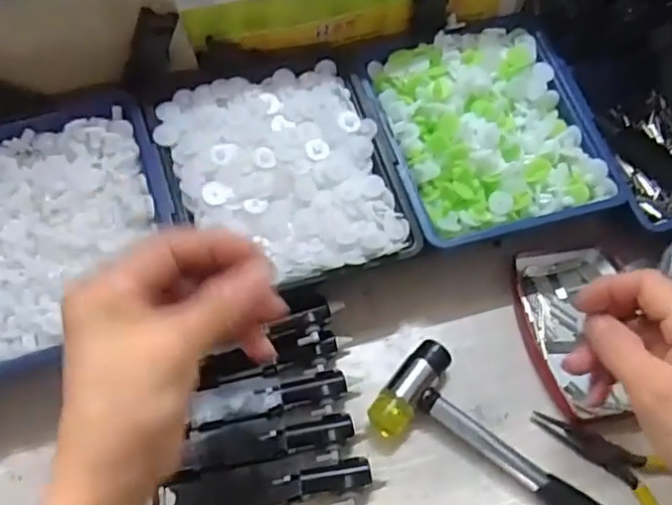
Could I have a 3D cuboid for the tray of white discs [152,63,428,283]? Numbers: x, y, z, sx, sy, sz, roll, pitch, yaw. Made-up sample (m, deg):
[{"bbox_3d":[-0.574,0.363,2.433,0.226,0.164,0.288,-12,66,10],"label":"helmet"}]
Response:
[{"bbox_3d":[-0.034,-0.052,0.406,0.141,0.028,0.151,-15,60,-12],"label":"tray of white discs"}]

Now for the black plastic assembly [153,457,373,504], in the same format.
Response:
[{"bbox_3d":[-0.039,0.132,0.352,0.115,0.020,0.023,-8,59,-8],"label":"black plastic assembly"}]

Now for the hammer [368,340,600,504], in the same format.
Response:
[{"bbox_3d":[0.124,0.140,0.352,0.226,0.021,0.060,36,63,18],"label":"hammer"}]

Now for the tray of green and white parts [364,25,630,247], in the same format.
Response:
[{"bbox_3d":[0.105,-0.087,0.429,0.142,0.037,0.147,-14,60,-11],"label":"tray of green and white parts"}]

